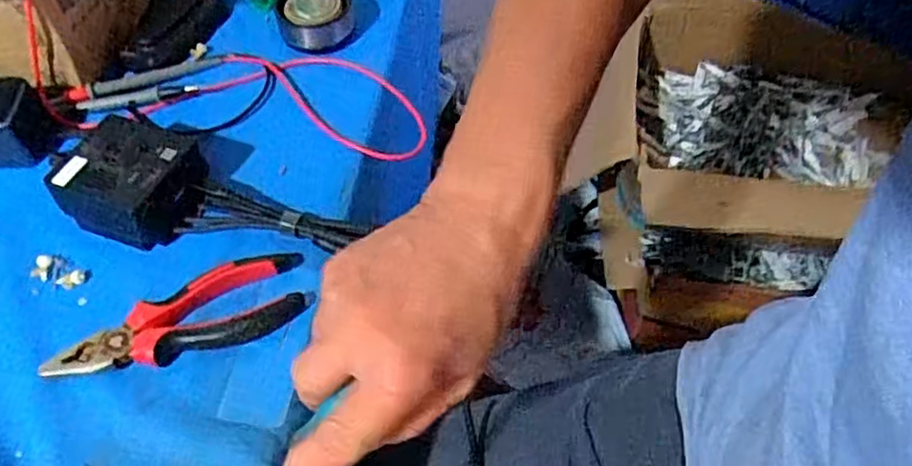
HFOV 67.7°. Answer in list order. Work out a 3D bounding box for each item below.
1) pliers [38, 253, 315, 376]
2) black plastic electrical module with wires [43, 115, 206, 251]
[{"bbox_3d":[-0.174,0.055,0.436,0.159,0.018,0.052,-21,55,-16],"label":"pliers"},{"bbox_3d":[-0.230,-0.037,0.485,0.094,0.048,0.077,16,54,12],"label":"black plastic electrical module with wires"}]

